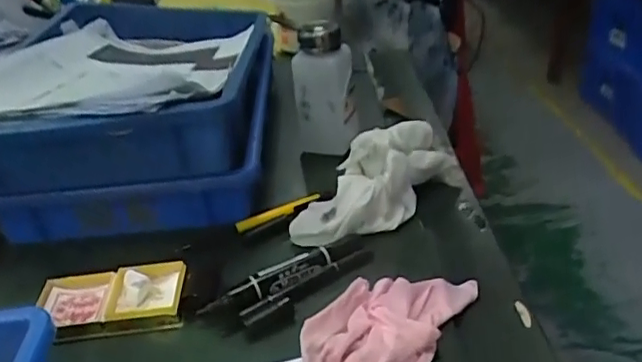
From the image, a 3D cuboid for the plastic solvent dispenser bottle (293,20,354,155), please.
[{"bbox_3d":[0.002,-0.093,0.566,0.055,0.122,0.043,-6,32,1],"label":"plastic solvent dispenser bottle"}]

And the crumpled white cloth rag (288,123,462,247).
[{"bbox_3d":[0.051,-0.006,0.511,0.083,0.058,0.171,17,39,32],"label":"crumpled white cloth rag"}]

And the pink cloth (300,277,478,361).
[{"bbox_3d":[0.049,0.089,0.389,0.072,0.026,0.135,18,40,33],"label":"pink cloth"}]

